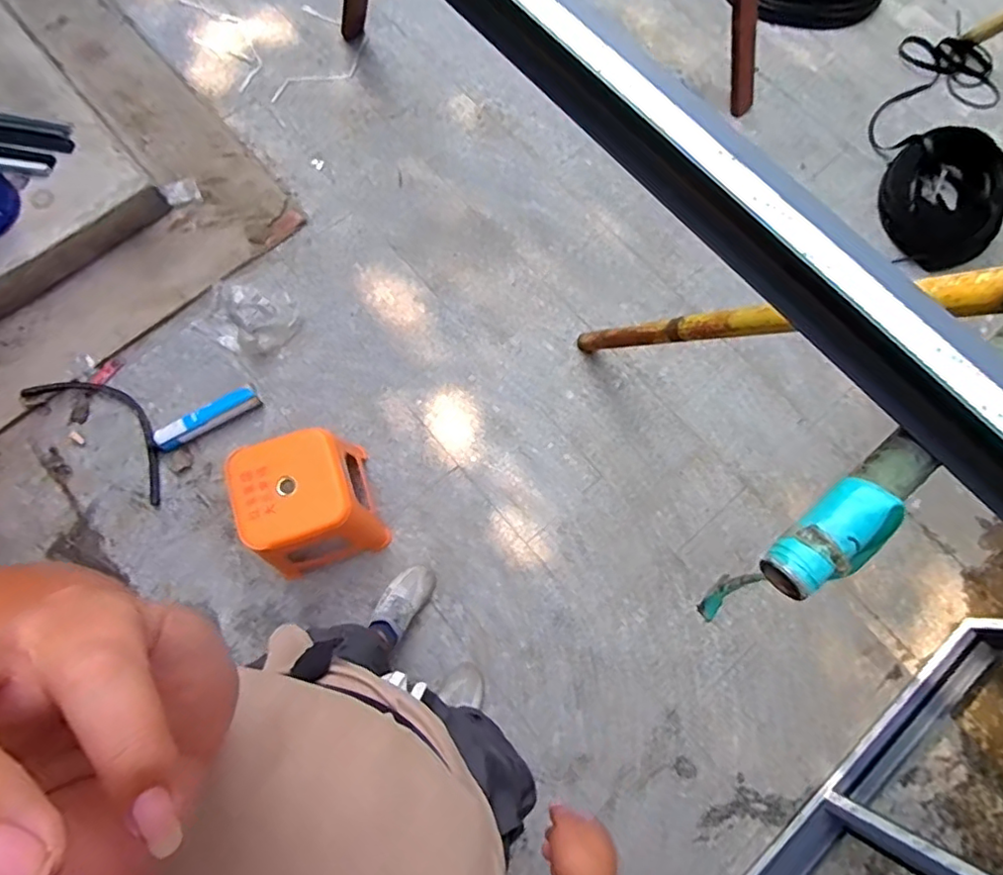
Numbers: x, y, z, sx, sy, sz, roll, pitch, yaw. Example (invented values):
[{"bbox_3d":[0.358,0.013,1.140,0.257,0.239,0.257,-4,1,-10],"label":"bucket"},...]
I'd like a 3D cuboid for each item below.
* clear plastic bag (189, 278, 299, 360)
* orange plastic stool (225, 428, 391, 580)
[{"bbox_3d":[-0.758,-0.365,1.729,0.294,0.042,0.236,22,75,4],"label":"clear plastic bag"},{"bbox_3d":[-0.472,0.165,1.430,0.274,0.306,0.280,-18,76,-7],"label":"orange plastic stool"}]

